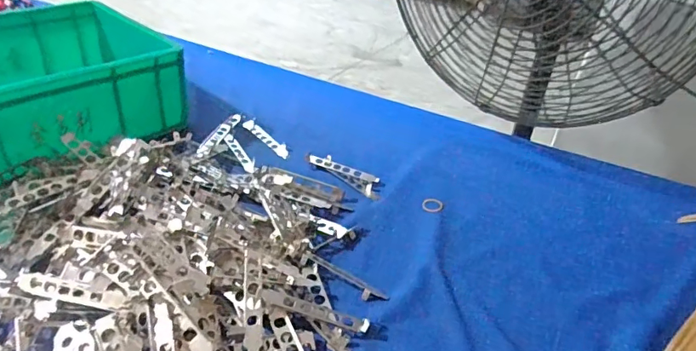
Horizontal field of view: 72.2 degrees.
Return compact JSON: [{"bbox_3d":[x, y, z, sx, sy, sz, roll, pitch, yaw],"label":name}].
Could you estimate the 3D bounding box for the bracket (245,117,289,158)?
[{"bbox_3d":[-0.141,-0.067,0.831,0.028,0.014,0.128,-22,43,-35],"label":"bracket"}]

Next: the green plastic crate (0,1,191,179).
[{"bbox_3d":[-0.517,-0.140,0.761,0.344,0.136,0.437,23,37,24],"label":"green plastic crate"}]

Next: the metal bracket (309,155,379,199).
[{"bbox_3d":[0.000,-0.004,0.753,0.128,0.016,0.038,27,39,29],"label":"metal bracket"}]

